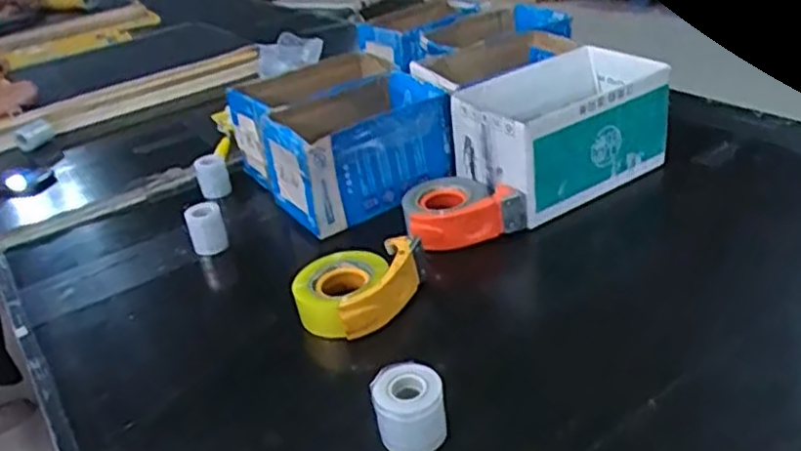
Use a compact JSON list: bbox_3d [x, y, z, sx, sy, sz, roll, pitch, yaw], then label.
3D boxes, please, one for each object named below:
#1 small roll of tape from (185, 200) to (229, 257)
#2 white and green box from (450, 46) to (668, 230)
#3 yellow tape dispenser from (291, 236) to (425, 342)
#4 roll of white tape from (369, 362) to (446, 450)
[{"bbox_3d":[-0.284,0.005,1.041,0.051,0.069,0.041,-18,31,-16],"label":"small roll of tape"},{"bbox_3d":[0.256,-0.152,1.105,0.326,0.150,0.186,-24,33,-26],"label":"white and green box"},{"bbox_3d":[-0.049,0.076,0.896,0.171,0.069,0.113,-24,34,-27],"label":"yellow tape dispenser"},{"bbox_3d":[0.009,0.184,0.697,0.065,0.073,0.056,-12,30,-9],"label":"roll of white tape"}]

